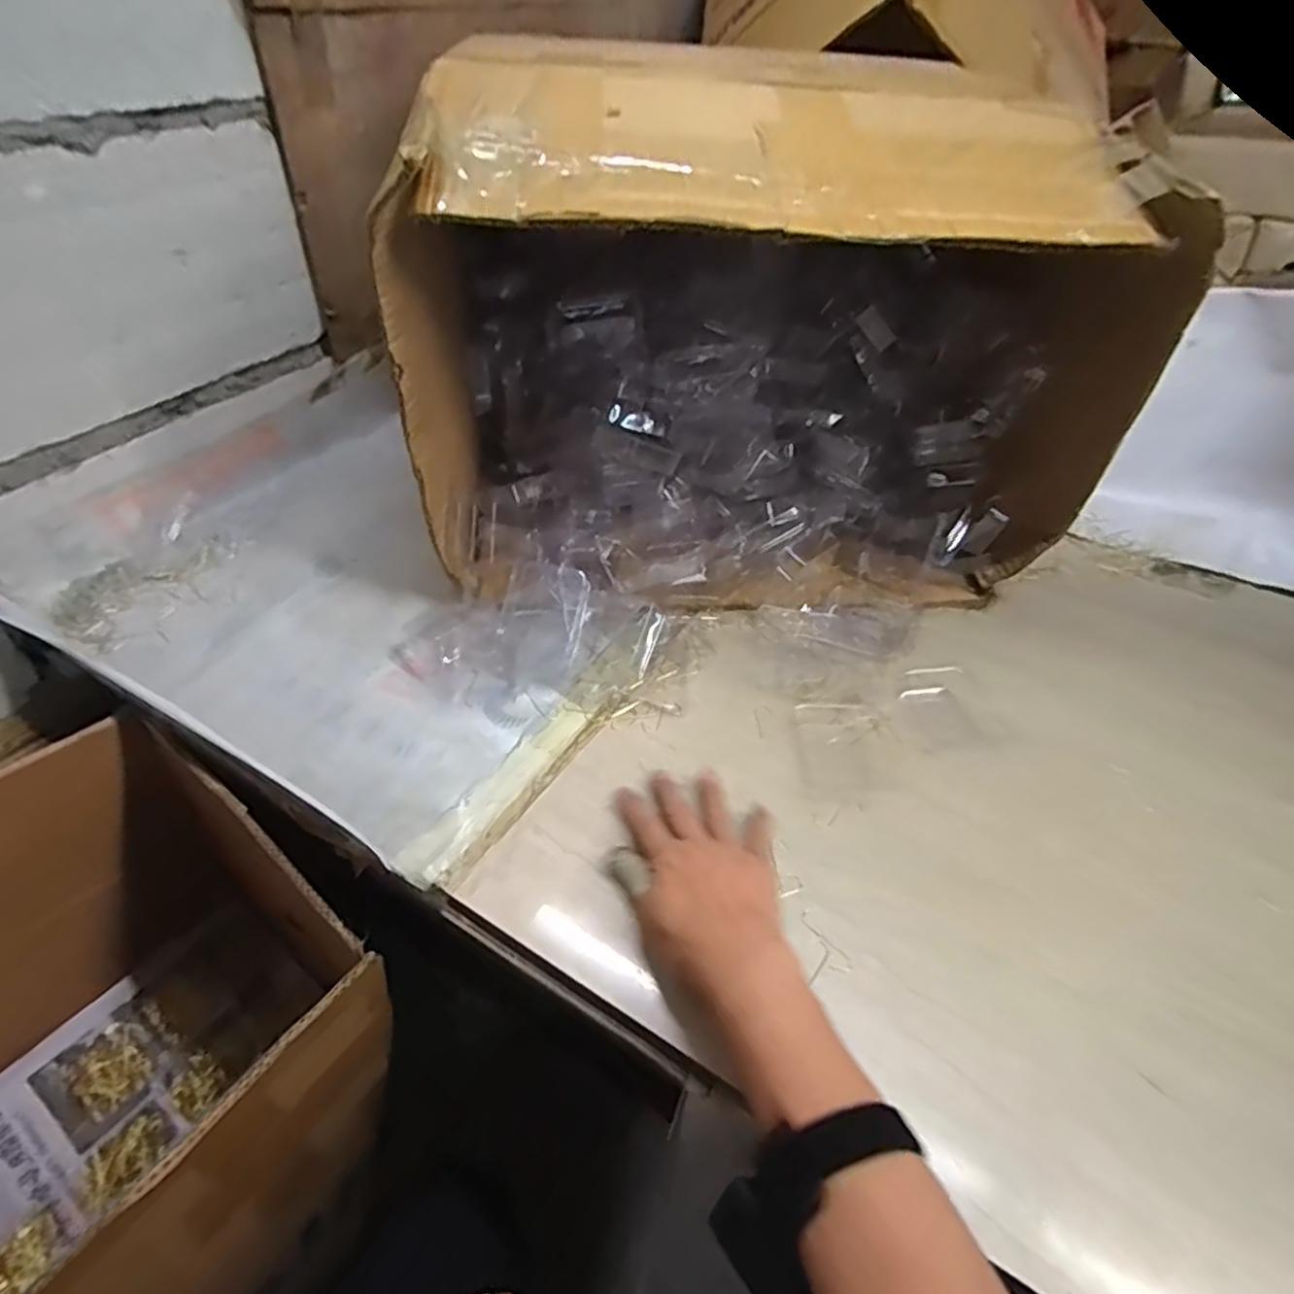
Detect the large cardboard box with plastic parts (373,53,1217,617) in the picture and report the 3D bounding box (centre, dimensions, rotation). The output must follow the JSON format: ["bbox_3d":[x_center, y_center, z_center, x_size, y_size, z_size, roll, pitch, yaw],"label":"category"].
[{"bbox_3d":[0.091,-0.252,0.627,0.563,0.365,0.262,-4,45,-8],"label":"large cardboard box with plastic parts"}]

